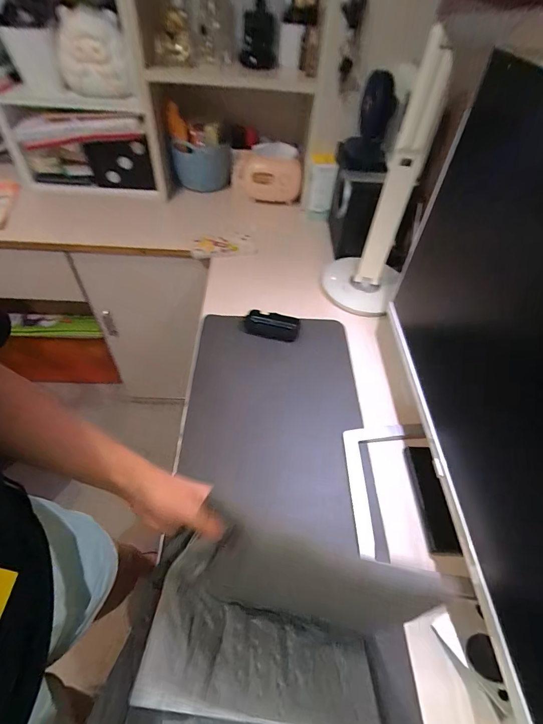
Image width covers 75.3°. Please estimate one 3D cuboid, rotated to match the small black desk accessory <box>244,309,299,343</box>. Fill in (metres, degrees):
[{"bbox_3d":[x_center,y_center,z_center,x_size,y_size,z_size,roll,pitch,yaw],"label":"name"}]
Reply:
[{"bbox_3d":[-0.001,-0.074,0.725,0.111,0.027,0.056,14,50,7],"label":"small black desk accessory"}]

